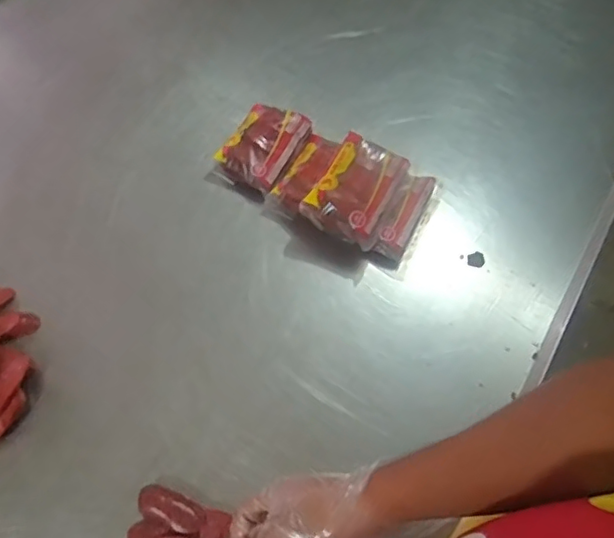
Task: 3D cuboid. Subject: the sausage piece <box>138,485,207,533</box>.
[{"bbox_3d":[-0.147,0.260,0.630,0.077,0.025,0.033,19,62,8],"label":"sausage piece"}]

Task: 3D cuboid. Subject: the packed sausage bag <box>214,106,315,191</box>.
[{"bbox_3d":[-0.062,-0.181,0.857,0.099,0.063,0.128,27,64,12],"label":"packed sausage bag"}]

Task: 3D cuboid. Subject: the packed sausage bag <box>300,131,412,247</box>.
[{"bbox_3d":[0.066,-0.112,0.782,0.097,0.040,0.135,28,64,13],"label":"packed sausage bag"}]

